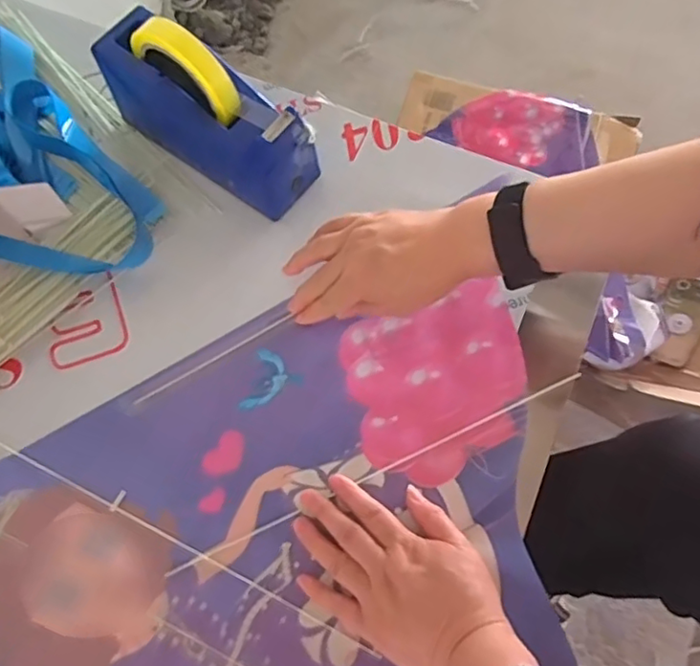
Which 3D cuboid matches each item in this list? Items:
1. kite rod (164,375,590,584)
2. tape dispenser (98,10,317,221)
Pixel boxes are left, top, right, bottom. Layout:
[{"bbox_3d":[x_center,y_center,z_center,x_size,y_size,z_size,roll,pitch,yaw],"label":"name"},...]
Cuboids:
[{"bbox_3d":[0.025,0.108,0.477,0.358,0.010,0.006,-24,71,-7],"label":"kite rod"},{"bbox_3d":[-0.129,-0.202,0.538,0.197,0.129,0.065,33,72,12],"label":"tape dispenser"}]

